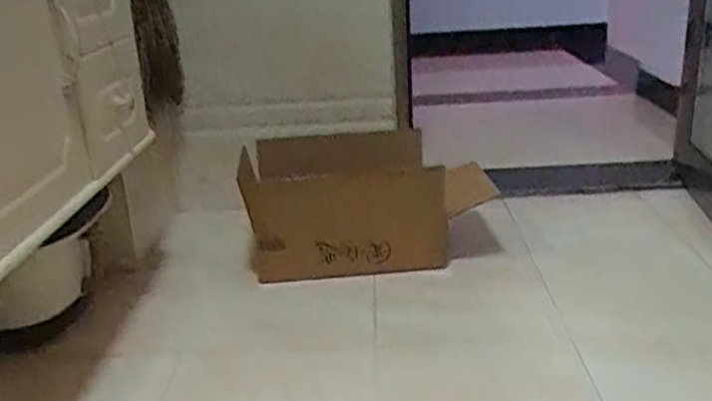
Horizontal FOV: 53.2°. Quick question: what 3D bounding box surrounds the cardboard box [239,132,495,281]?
[{"bbox_3d":[-0.006,-0.008,1.227,0.380,0.236,0.187,-8,21,-10],"label":"cardboard box"}]

